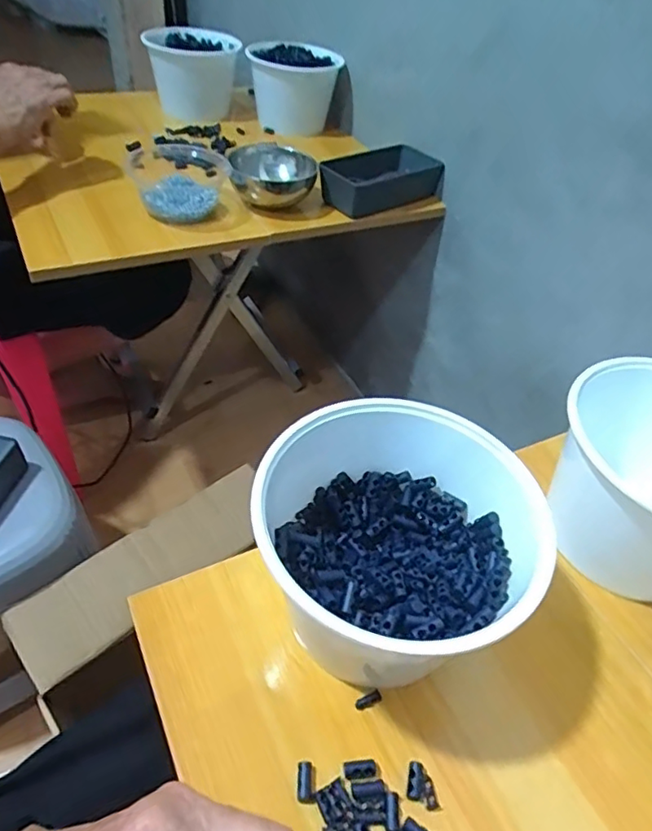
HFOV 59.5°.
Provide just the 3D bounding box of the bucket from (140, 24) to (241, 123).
[{"bbox_3d":[-0.233,-0.591,1.003,0.152,0.134,0.164,-9,47,-15],"label":"bucket"}]

